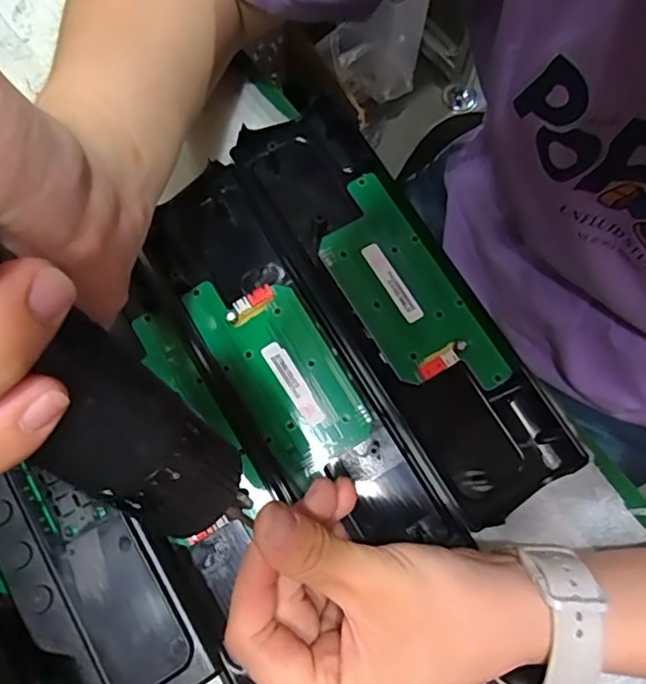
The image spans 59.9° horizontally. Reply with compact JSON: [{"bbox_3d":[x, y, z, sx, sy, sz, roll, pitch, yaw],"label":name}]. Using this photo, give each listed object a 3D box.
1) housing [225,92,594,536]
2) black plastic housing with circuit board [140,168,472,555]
[{"bbox_3d":[0.041,-0.027,0.304,0.070,0.014,0.244,-31,79,-6],"label":"housing"},{"bbox_3d":[-0.022,0.012,0.298,0.069,0.013,0.230,-31,79,-6],"label":"black plastic housing with circuit board"}]

